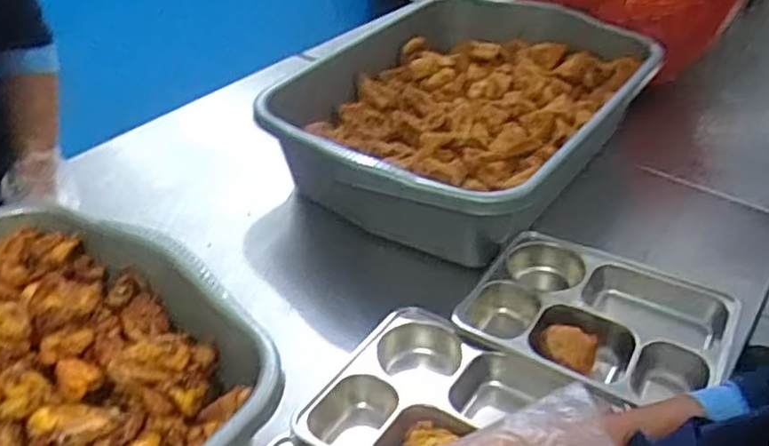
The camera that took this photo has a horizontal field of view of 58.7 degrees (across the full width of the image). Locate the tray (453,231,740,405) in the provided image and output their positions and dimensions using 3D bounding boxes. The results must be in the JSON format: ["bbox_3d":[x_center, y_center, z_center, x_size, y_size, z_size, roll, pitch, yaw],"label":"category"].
[{"bbox_3d":[0.254,0.113,0.818,0.288,0.059,0.249,19,34,30],"label":"tray"}]

